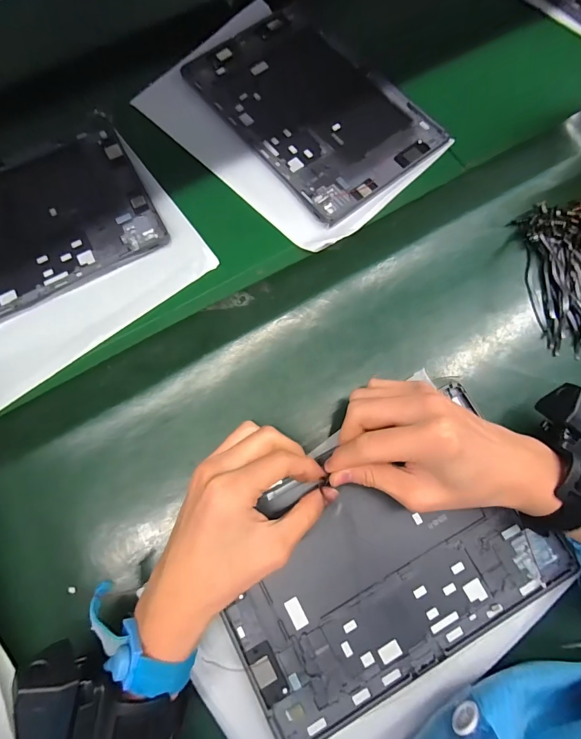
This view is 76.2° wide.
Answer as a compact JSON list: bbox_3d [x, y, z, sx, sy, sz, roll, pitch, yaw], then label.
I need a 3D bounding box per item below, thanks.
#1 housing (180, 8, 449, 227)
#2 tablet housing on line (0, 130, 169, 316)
[{"bbox_3d":[0.019,-0.280,0.394,0.161,0.006,0.252,-39,79,-8],"label":"housing"},{"bbox_3d":[-0.263,-0.133,0.358,0.249,0.006,0.152,-28,77,-6],"label":"tablet housing on line"}]

